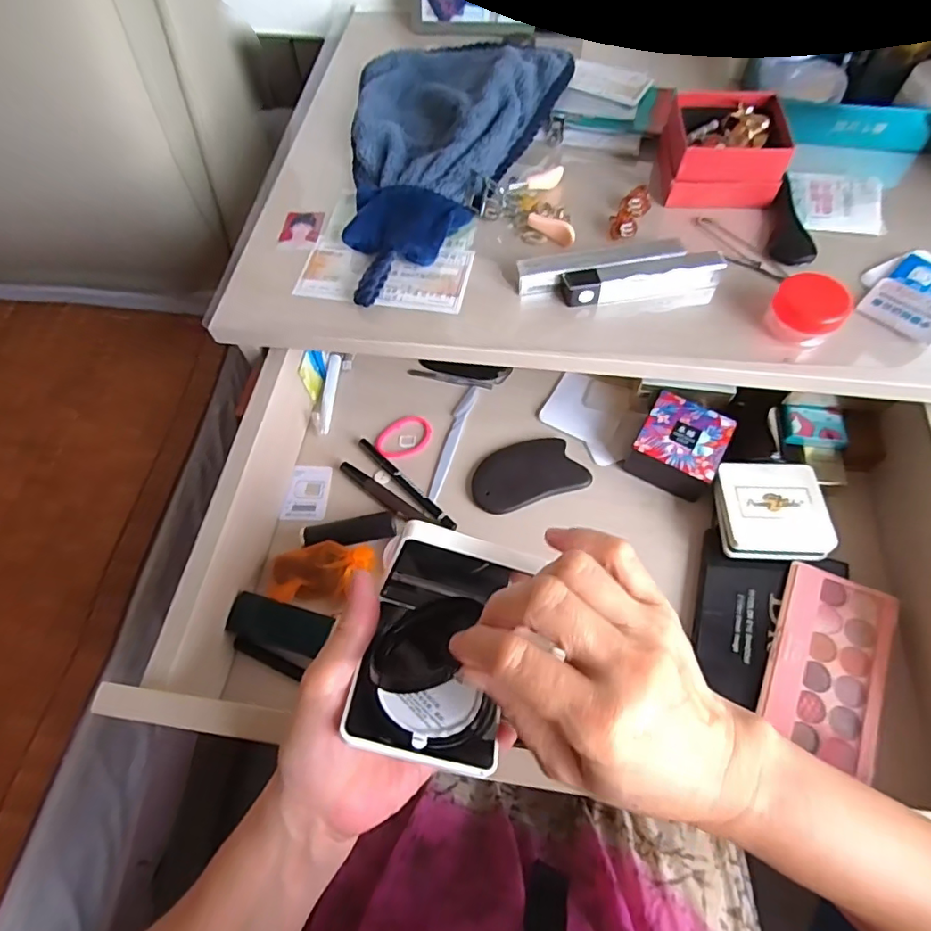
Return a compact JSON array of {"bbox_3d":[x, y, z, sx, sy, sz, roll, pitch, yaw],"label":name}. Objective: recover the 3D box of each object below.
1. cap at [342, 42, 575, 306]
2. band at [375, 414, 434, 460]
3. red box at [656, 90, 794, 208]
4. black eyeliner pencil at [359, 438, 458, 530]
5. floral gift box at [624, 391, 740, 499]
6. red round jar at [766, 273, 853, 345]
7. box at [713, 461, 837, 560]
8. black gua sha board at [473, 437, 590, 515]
[{"bbox_3d":[-0.002,-0.292,0.494,0.206,0.042,0.347,-2,62,1],"label":"cap"},{"bbox_3d":[-0.059,-0.028,0.519,0.044,0.004,0.056,39,70,20],"label":"band"},{"bbox_3d":[0.215,-0.270,0.465,0.093,0.044,0.088,4,62,4],"label":"red box"},{"bbox_3d":[-0.054,0.016,0.492,0.009,0.006,0.123,-41,68,-18],"label":"black eyeliner pencil"},{"bbox_3d":[0.187,-0.017,0.481,0.069,0.040,0.069,26,66,15],"label":"floral gift box"},{"bbox_3d":[0.245,-0.111,0.393,0.048,0.030,0.042,36,69,19],"label":"red round jar"},{"bbox_3d":[0.244,0.035,0.441,0.081,0.023,0.079,3,62,4],"label":"box"},{"bbox_3d":[0.053,0.006,0.489,0.098,0.005,0.061,-19,63,-8],"label":"black gua sha board"}]

